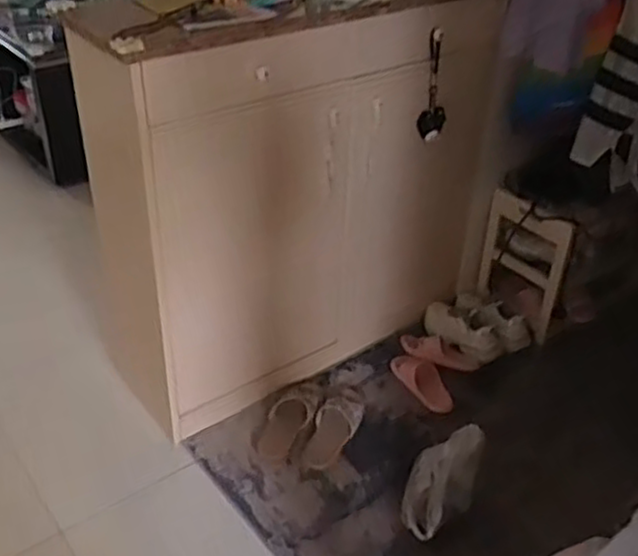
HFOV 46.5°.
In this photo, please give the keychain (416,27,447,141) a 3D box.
[{"bbox_3d":[0.262,-0.433,1.687,0.068,0.251,0.028,2,35,0],"label":"keychain"}]

